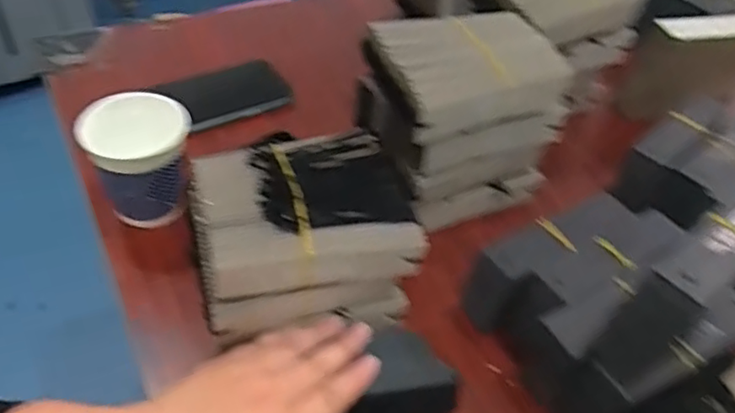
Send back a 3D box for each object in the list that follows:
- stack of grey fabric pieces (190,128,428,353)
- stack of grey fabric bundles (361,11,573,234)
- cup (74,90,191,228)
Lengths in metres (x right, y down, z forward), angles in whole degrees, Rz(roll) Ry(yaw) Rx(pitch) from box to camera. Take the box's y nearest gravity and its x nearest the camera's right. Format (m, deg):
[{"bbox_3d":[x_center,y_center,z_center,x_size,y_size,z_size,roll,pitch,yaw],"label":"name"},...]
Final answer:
[{"bbox_3d":[-0.044,0.020,0.412,0.136,0.092,0.102,-7,46,-15],"label":"stack of grey fabric pieces"},{"bbox_3d":[0.074,-0.070,0.504,0.145,0.138,0.099,-14,49,-19],"label":"stack of grey fabric bundles"},{"bbox_3d":[-0.175,-0.033,0.475,0.075,0.088,0.068,-15,49,-20],"label":"cup"}]

